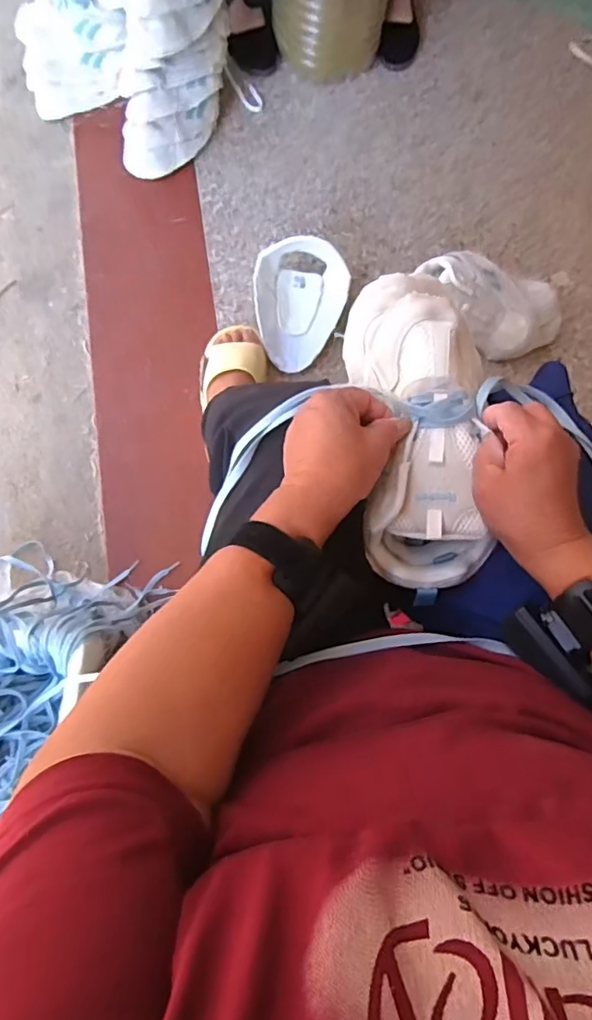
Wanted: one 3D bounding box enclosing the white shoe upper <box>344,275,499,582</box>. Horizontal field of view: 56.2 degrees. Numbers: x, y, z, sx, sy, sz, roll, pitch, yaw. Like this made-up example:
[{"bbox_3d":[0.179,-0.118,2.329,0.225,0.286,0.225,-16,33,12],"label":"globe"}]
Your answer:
[{"bbox_3d":[0.105,-0.075,0.447,0.107,0.070,0.267,-4,81,-1],"label":"white shoe upper"}]

